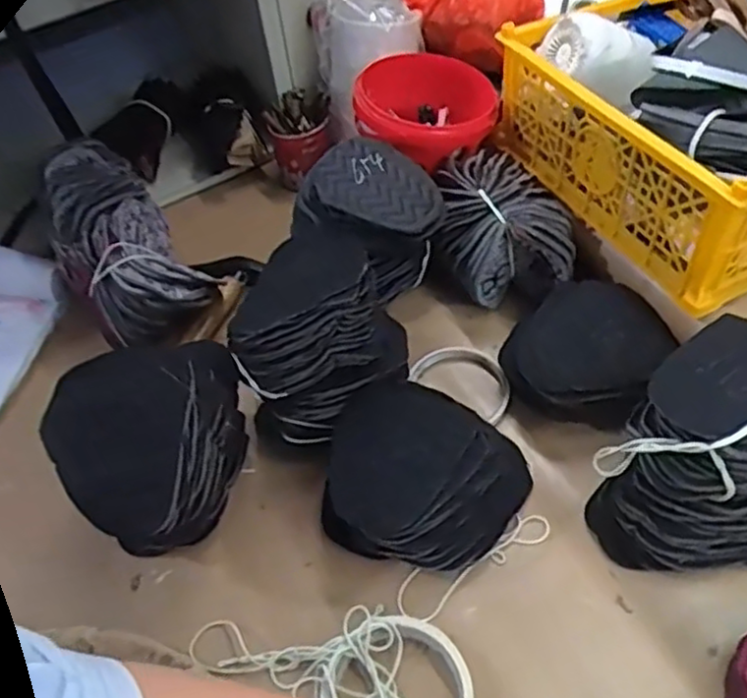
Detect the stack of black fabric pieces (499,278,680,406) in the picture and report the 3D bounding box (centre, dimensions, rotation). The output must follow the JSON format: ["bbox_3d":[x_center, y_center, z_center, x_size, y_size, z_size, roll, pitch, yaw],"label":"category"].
[{"bbox_3d":[0.163,0.000,0.527,0.117,0.054,0.112,-33,54,-20],"label":"stack of black fabric pieces"}]

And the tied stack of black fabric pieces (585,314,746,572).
[{"bbox_3d":[0.220,0.067,0.428,0.125,0.110,0.109,-34,54,-21],"label":"tied stack of black fabric pieces"}]

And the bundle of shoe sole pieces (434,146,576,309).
[{"bbox_3d":[0.107,-0.103,0.594,0.101,0.090,0.116,-9,49,-2],"label":"bundle of shoe sole pieces"}]

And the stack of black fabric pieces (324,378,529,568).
[{"bbox_3d":[0.030,0.095,0.480,0.137,0.082,0.114,17,54,20],"label":"stack of black fabric pieces"}]

